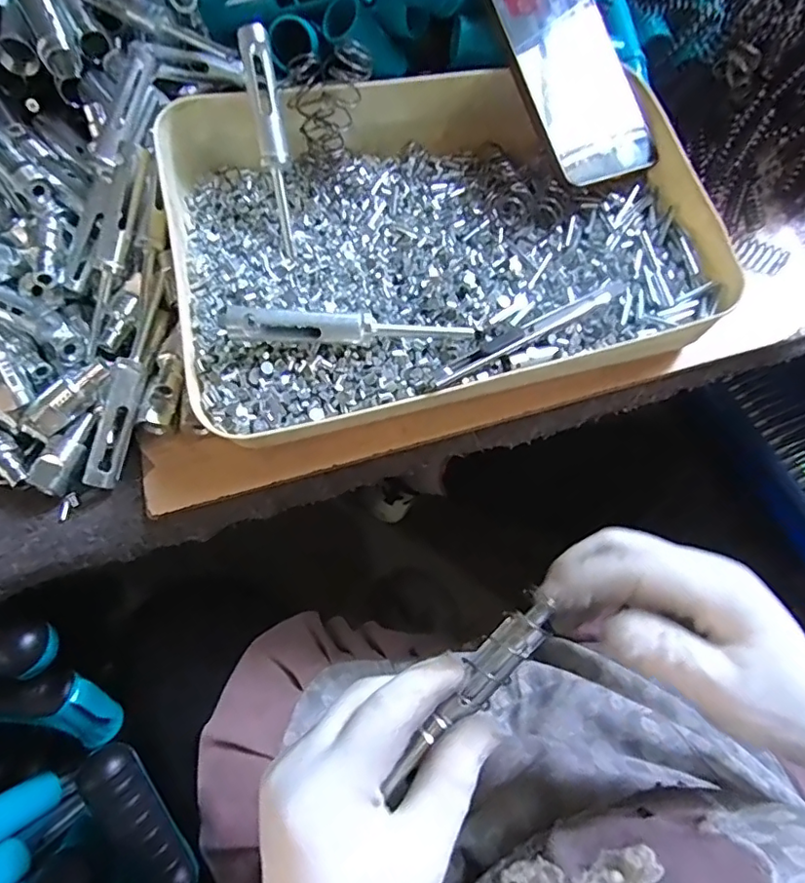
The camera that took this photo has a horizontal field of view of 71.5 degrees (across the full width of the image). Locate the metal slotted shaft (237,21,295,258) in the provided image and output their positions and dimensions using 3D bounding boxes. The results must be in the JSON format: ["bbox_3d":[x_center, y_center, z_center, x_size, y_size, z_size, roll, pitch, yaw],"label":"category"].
[{"bbox_3d":[-0.079,-0.180,0.339,0.019,0.012,0.126,-9,103,-4],"label":"metal slotted shaft"}]

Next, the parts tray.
[{"bbox_3d":[0.024,-0.132,0.357,0.327,0.070,0.241,-12,66,-6],"label":"parts tray"}]

